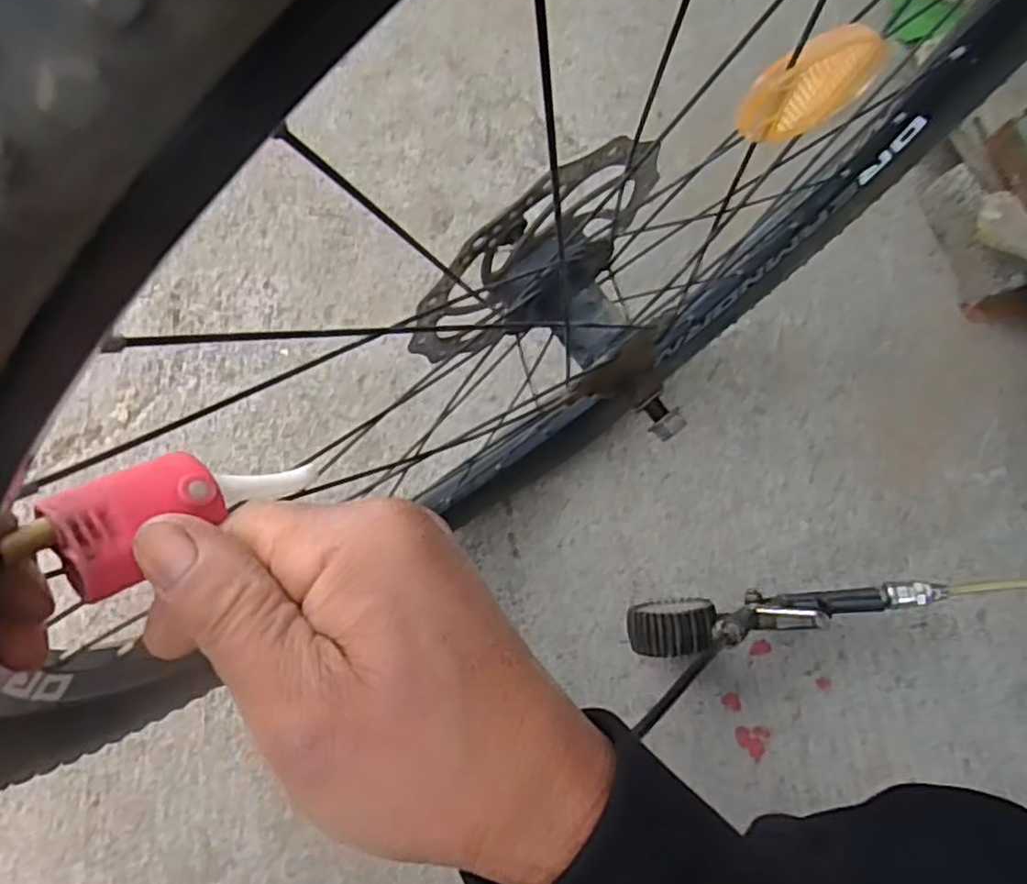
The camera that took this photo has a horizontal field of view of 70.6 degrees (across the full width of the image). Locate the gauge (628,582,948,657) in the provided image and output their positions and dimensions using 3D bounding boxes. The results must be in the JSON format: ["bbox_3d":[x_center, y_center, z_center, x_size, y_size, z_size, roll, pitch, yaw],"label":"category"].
[{"bbox_3d":[0.229,0.143,0.608,0.271,0.087,0.039,-6,82,-3],"label":"gauge"}]

